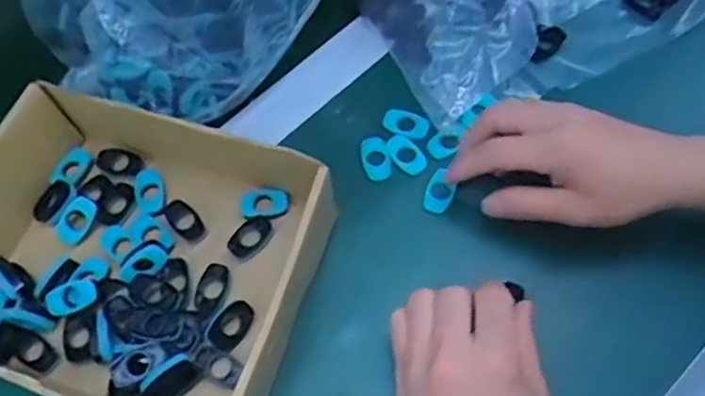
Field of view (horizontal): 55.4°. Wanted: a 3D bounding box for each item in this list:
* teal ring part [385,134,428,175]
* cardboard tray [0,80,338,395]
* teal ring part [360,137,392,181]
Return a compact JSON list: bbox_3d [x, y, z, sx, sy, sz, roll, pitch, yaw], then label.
[{"bbox_3d":[0.038,-0.031,0.470,0.031,0.006,0.020,37,72,18],"label":"teal ring part"},{"bbox_3d":[-0.136,0.039,0.418,0.222,0.071,0.180,16,67,10],"label":"cardboard tray"},{"bbox_3d":[0.016,-0.027,0.471,0.019,0.006,0.033,-16,65,-5],"label":"teal ring part"}]

